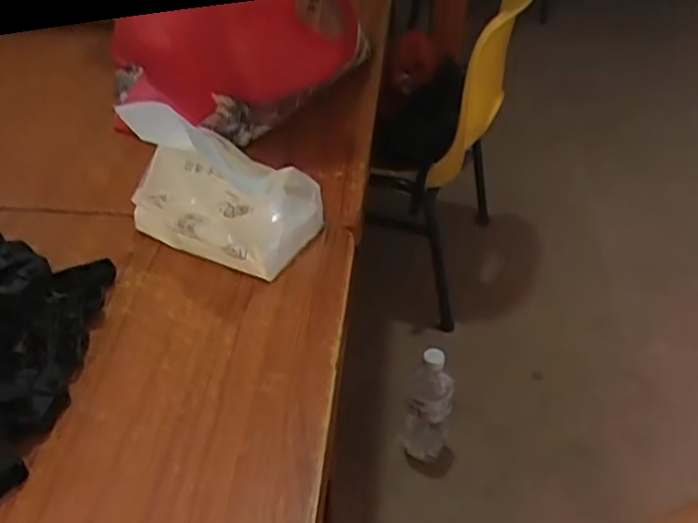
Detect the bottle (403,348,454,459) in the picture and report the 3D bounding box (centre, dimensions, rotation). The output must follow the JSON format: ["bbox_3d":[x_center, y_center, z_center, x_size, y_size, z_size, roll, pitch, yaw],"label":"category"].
[{"bbox_3d":[0.125,0.216,1.056,0.070,0.212,0.056,5,40,6],"label":"bottle"}]

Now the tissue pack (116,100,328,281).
[{"bbox_3d":[-0.098,-0.065,0.531,0.127,0.114,0.086,20,43,22],"label":"tissue pack"}]

